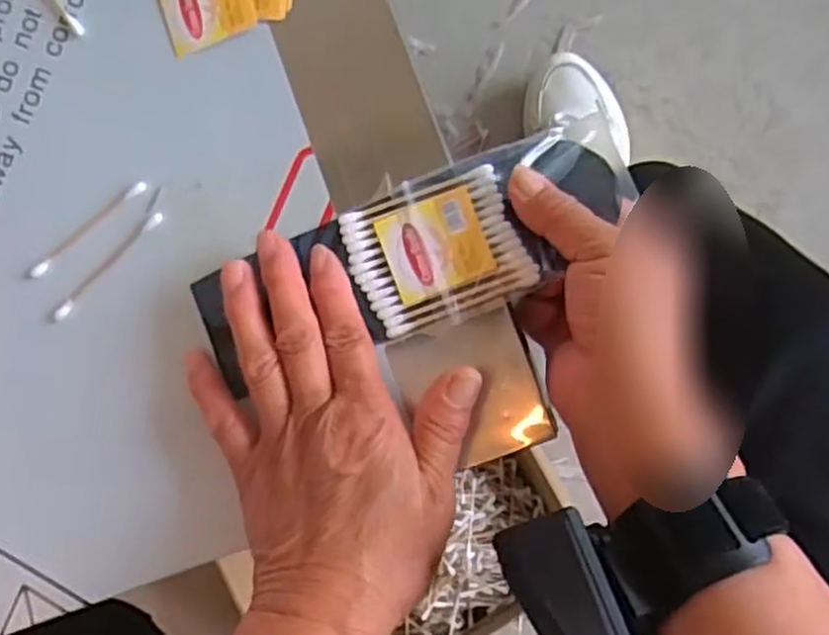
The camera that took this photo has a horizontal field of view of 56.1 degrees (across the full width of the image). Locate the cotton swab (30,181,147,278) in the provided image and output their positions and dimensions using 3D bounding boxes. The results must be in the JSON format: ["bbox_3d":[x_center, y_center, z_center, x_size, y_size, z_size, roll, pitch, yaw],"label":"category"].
[{"bbox_3d":[-0.157,-0.042,0.373,0.071,0.004,0.007,-37,82,6],"label":"cotton swab"}]

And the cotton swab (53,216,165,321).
[{"bbox_3d":[-0.146,-0.024,0.370,0.070,0.004,0.007,-44,82,5],"label":"cotton swab"}]

